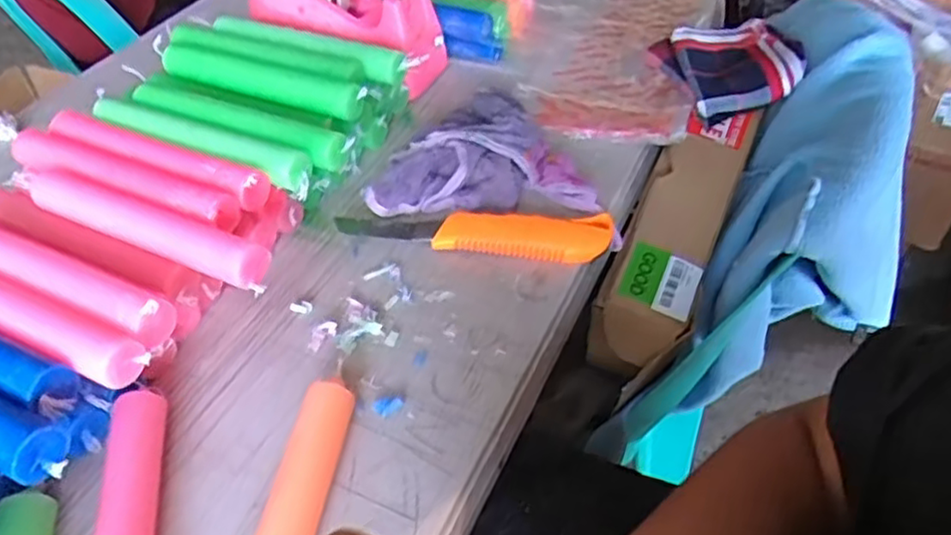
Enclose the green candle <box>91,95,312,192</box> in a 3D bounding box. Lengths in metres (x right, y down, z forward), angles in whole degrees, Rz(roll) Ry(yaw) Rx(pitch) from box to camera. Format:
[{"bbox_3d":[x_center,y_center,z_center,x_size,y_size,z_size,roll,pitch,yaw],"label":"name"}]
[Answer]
[{"bbox_3d":[-0.208,-0.096,0.508,0.193,0.019,0.026,18,50,19],"label":"green candle"}]

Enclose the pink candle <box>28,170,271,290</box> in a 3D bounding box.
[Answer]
[{"bbox_3d":[-0.217,-0.029,0.443,0.193,0.021,0.025,19,50,20],"label":"pink candle"}]

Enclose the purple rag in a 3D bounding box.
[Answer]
[{"bbox_3d":[0.024,-0.089,0.548,0.189,0.040,0.161,7,47,10],"label":"purple rag"}]

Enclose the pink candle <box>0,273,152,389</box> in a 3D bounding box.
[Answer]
[{"bbox_3d":[-0.276,0.024,0.403,0.192,0.021,0.030,19,50,20],"label":"pink candle"}]

